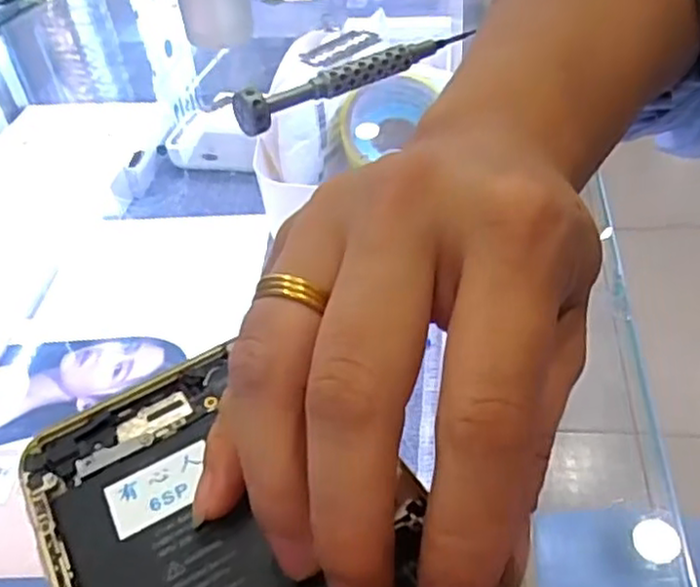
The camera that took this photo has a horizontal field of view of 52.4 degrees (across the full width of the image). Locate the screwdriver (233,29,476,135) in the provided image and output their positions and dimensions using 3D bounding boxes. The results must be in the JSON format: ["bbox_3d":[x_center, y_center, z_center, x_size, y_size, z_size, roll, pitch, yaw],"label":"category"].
[{"bbox_3d":[0.005,-0.095,0.301,0.115,0.016,0.011,-28,46,-21],"label":"screwdriver"}]

